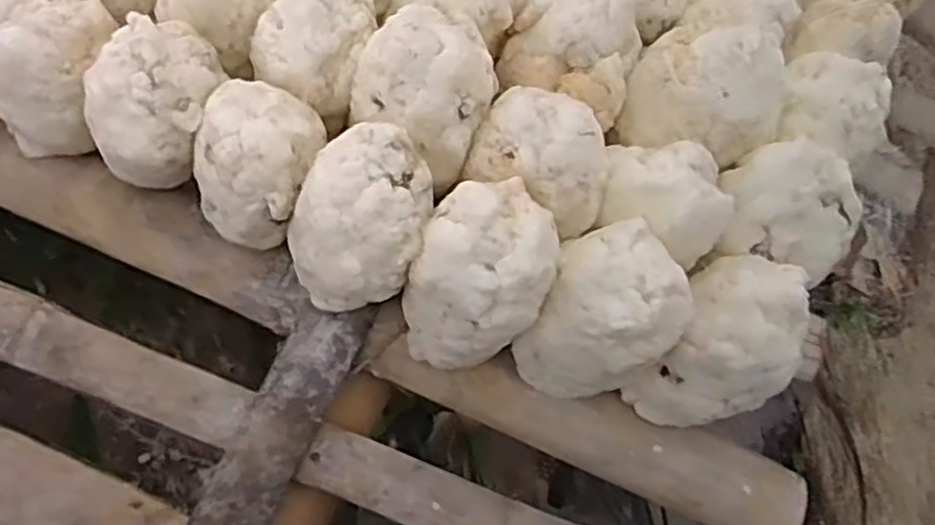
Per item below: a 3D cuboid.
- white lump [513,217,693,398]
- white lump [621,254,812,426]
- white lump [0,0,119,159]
[{"bbox_3d":[0.063,0.025,0.362,0.080,0.062,0.070,-18,77,-7],"label":"white lump"},{"bbox_3d":[0.130,0.042,0.377,0.065,0.067,0.086,26,76,4],"label":"white lump"},{"bbox_3d":[-0.214,-0.100,0.395,0.058,0.071,0.080,21,76,3],"label":"white lump"}]

